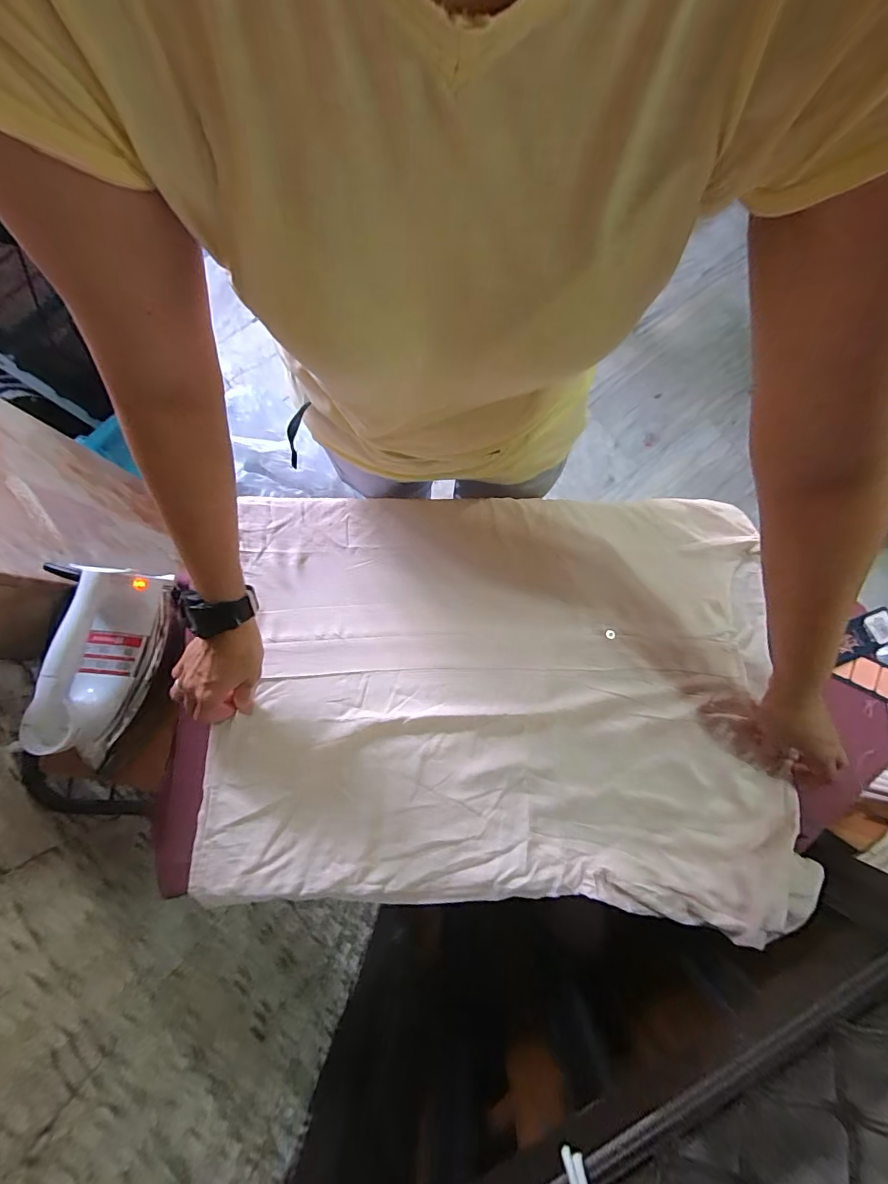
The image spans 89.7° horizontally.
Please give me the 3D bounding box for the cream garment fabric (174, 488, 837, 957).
[{"bbox_3d":[0.060,0.104,0.524,0.631,0.038,0.469,2,77,0],"label":"cream garment fabric"}]

